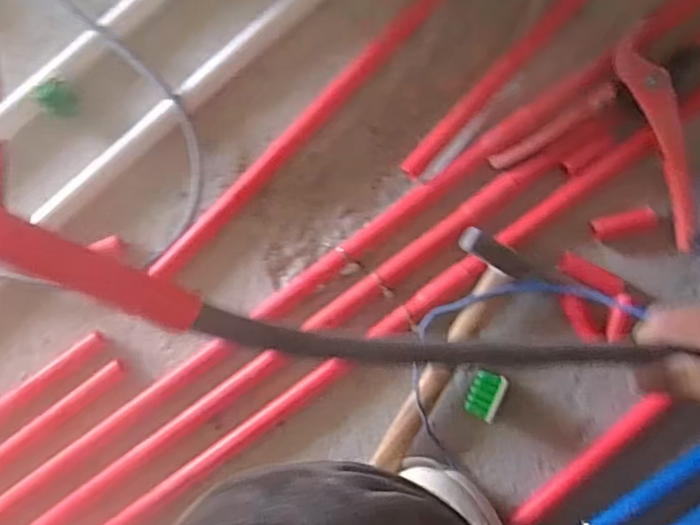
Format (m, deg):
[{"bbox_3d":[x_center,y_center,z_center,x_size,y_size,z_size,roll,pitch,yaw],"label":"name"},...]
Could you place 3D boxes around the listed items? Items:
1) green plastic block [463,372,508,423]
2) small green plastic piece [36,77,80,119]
[{"bbox_3d":[0.126,0.122,0.562,0.028,0.033,0.042,23,91,7],"label":"green plastic block"},{"bbox_3d":[-0.306,-0.173,0.626,0.040,0.027,0.035,33,92,7],"label":"small green plastic piece"}]

